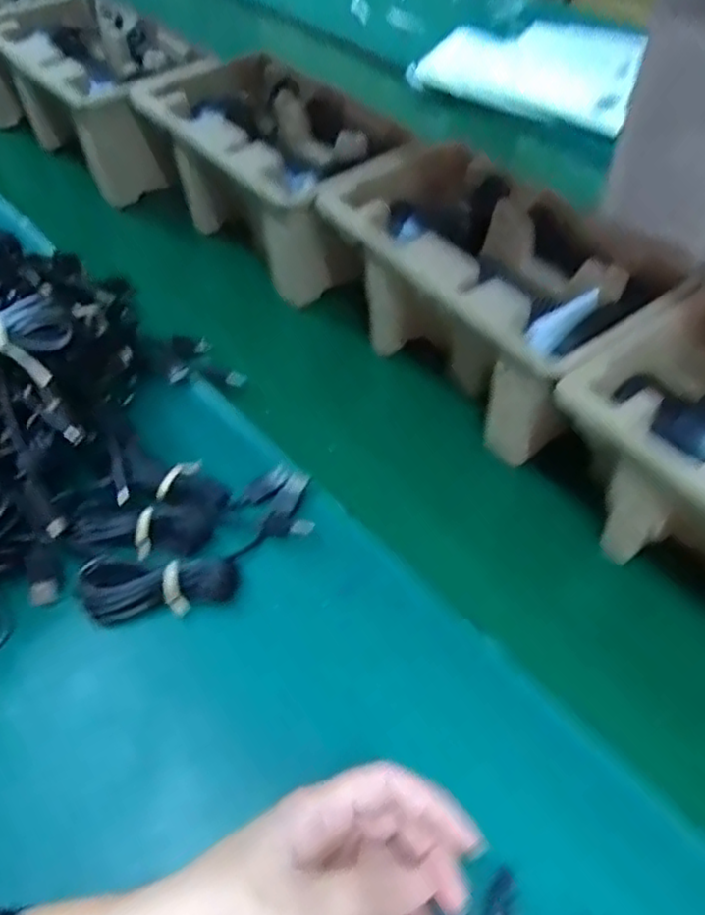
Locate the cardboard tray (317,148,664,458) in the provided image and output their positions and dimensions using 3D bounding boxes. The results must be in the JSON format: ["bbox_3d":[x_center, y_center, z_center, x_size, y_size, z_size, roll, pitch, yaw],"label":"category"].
[{"bbox_3d":[0.091,-0.115,0.492,0.136,0.104,0.226,-30,57,-25],"label":"cardboard tray"}]

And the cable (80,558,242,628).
[{"bbox_3d":[-0.111,0.075,0.394,0.087,0.025,0.032,-4,50,-6],"label":"cable"}]

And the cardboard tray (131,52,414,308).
[{"bbox_3d":[-0.059,-0.239,0.592,0.137,0.107,0.261,-33,59,-26],"label":"cardboard tray"}]

